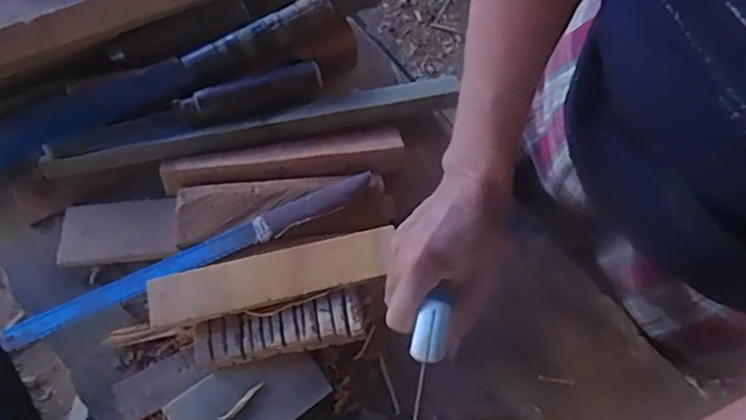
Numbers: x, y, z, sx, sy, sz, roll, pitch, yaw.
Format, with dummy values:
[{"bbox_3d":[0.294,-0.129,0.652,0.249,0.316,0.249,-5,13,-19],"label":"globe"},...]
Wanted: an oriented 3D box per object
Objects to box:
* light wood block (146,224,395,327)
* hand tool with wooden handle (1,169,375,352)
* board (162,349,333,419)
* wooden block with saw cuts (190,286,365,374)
[{"bbox_3d":[-0.081,0.052,0.471,0.194,0.015,0.045,-12,70,-7],"label":"light wood block"},{"bbox_3d":[-0.147,0.040,0.484,0.318,0.012,0.025,-24,72,-11],"label":"hand tool with wooden handle"},{"bbox_3d":[-0.098,0.150,0.459,0.113,0.012,0.066,-34,74,-15],"label":"board"},{"bbox_3d":[-0.075,0.095,0.462,0.132,0.014,0.039,-11,69,-3],"label":"wooden block with saw cuts"}]

